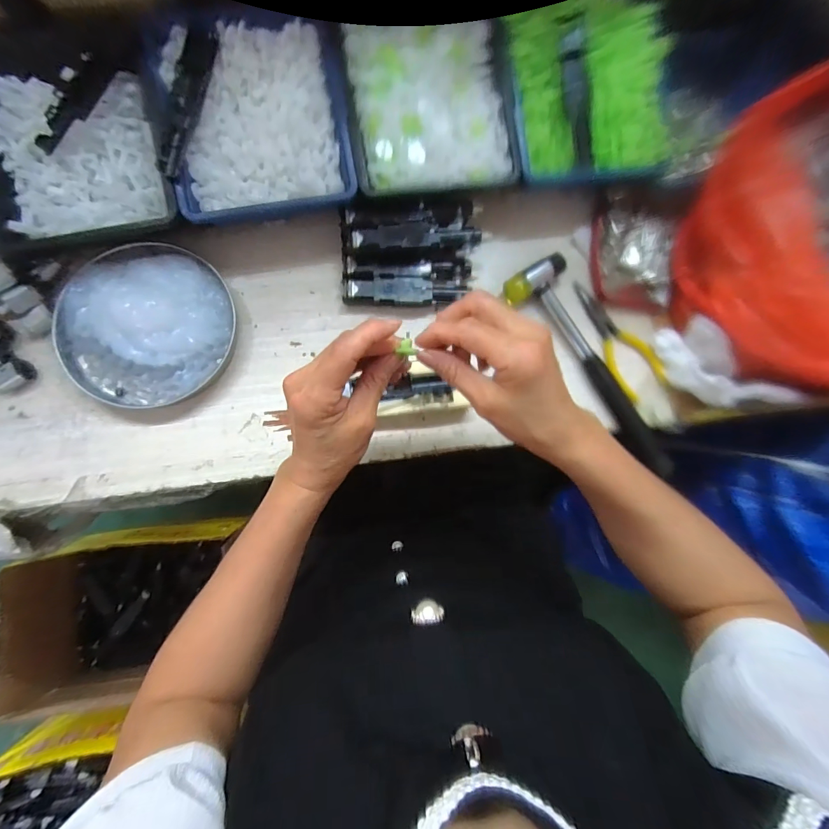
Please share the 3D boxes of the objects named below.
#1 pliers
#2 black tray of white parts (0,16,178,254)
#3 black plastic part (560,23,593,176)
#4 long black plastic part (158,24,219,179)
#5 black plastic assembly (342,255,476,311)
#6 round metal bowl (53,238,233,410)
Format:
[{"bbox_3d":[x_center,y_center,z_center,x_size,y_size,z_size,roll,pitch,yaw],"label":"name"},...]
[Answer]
[{"bbox_3d":[0.192,-0.074,0.398,0.044,0.009,0.124,-38,88,-9],"label":"pliers"},{"bbox_3d":[-0.281,-0.225,0.328,0.151,0.040,0.164,-11,84,-7],"label":"black tray of white parts"},{"bbox_3d":[0.144,-0.275,0.359,0.020,0.007,0.113,-12,99,-7],"label":"black plastic part"},{"bbox_3d":[-0.183,-0.249,0.326,0.022,0.019,0.119,15,82,-4],"label":"long black plastic part"},{"bbox_3d":[-0.005,-0.122,0.381,0.121,0.023,0.043,0,83,-6],"label":"black plastic assembly"},{"bbox_3d":[-0.232,-0.079,0.347,0.135,0.029,0.139,1,83,-6],"label":"round metal bowl"}]

